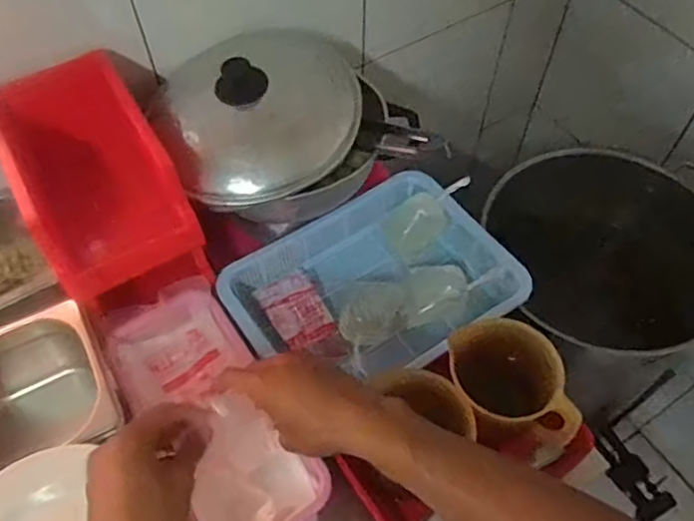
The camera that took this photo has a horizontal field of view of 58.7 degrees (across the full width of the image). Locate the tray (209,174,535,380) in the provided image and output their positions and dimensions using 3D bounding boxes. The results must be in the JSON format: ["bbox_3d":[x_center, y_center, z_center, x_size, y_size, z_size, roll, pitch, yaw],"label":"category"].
[{"bbox_3d":[0.025,0.031,0.724,0.298,0.073,0.209,-27,61,-18],"label":"tray"}]

